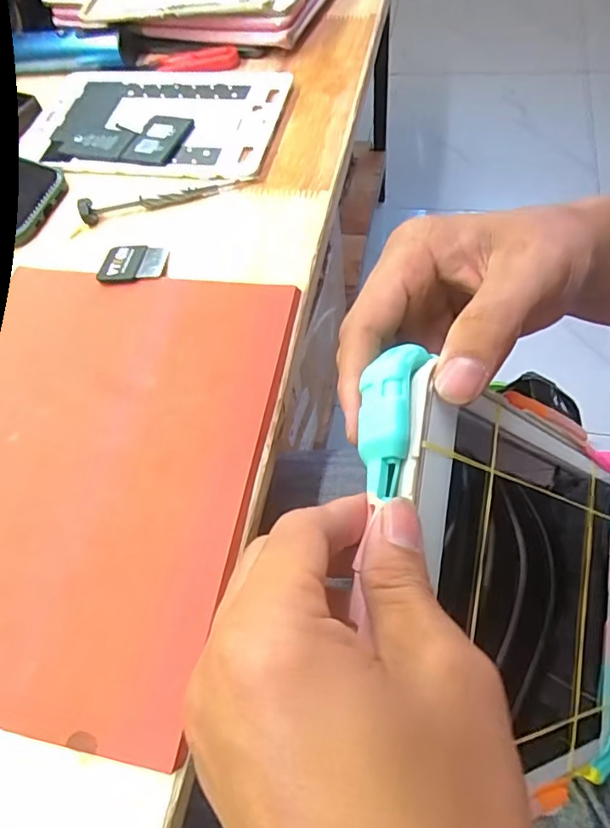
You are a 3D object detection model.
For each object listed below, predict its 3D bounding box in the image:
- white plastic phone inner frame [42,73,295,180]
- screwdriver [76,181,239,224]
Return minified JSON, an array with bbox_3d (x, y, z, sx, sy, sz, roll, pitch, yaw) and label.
[{"bbox_3d":[-0.116,-0.235,0.409,0.190,0.006,0.123,8,61,8],"label":"white plastic phone inner frame"},{"bbox_3d":[-0.101,-0.151,0.360,0.109,0.008,0.011,-13,61,0],"label":"screwdriver"}]

